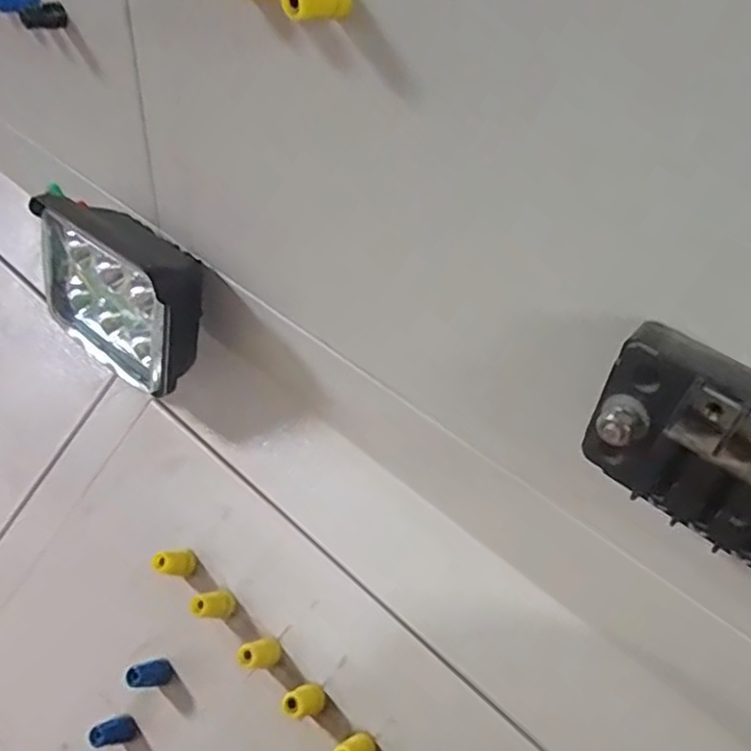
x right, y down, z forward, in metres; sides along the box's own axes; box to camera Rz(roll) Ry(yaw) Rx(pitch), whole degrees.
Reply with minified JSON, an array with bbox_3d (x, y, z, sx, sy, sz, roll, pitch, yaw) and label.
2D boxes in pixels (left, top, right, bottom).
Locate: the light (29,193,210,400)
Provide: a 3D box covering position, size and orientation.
[{"bbox_3d":[-0.134,-0.048,0.370,0.111,0.075,0.052,32,46,29],"label":"light"}]

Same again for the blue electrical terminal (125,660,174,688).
[{"bbox_3d":[-0.113,0.148,0.335,0.024,0.010,0.010,20,20,-48],"label":"blue electrical terminal"}]

